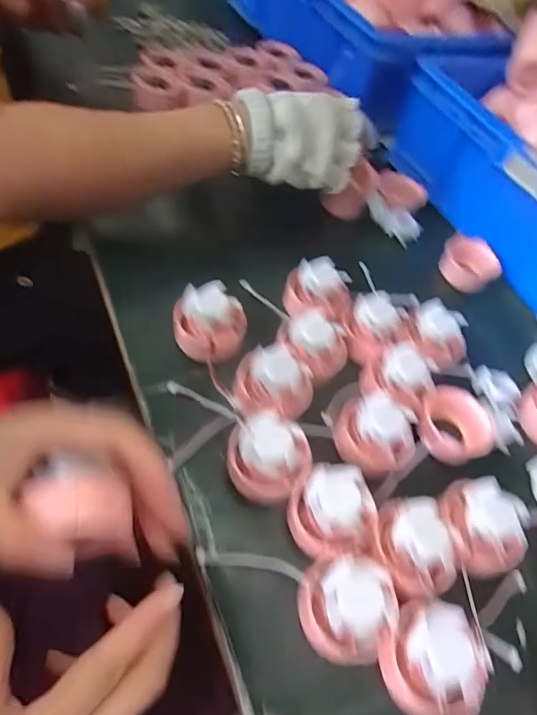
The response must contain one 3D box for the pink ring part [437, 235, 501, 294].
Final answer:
[{"bbox_3d":[0.210,-0.099,0.510,0.057,0.036,0.042,32,54,11],"label":"pink ring part"}]

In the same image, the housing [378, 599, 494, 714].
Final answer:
[{"bbox_3d":[0.092,0.173,0.275,0.053,0.038,0.058,6,54,-8],"label":"housing"}]

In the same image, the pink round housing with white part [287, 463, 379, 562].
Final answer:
[{"bbox_3d":[0.041,0.097,0.307,0.052,0.024,0.053,6,54,-8],"label":"pink round housing with white part"}]

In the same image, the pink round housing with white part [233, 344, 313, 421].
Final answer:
[{"bbox_3d":[0.003,0.019,0.352,0.055,0.030,0.050,6,54,-8],"label":"pink round housing with white part"}]

